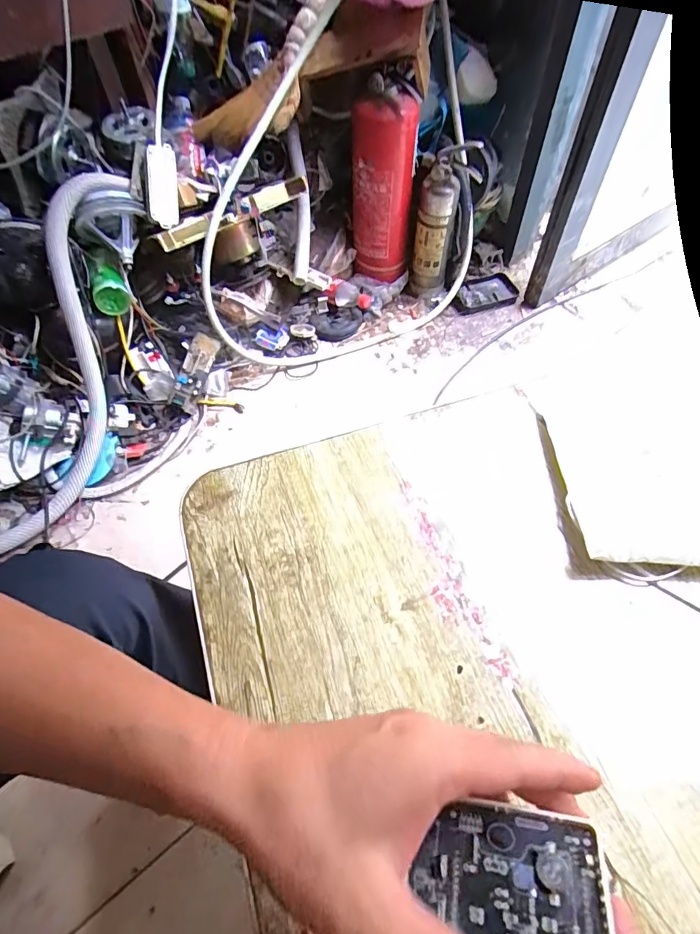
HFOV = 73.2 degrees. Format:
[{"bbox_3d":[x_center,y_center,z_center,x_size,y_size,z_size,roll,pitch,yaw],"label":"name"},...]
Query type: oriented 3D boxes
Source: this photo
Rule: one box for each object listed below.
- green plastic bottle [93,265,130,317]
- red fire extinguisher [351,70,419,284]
[{"bbox_3d":[-0.490,-0.358,0.956,0.068,0.067,0.080,-26,60,-15],"label":"green plastic bottle"},{"bbox_3d":[0.073,-0.648,1.137,0.142,0.423,0.133,-3,57,0],"label":"red fire extinguisher"}]

